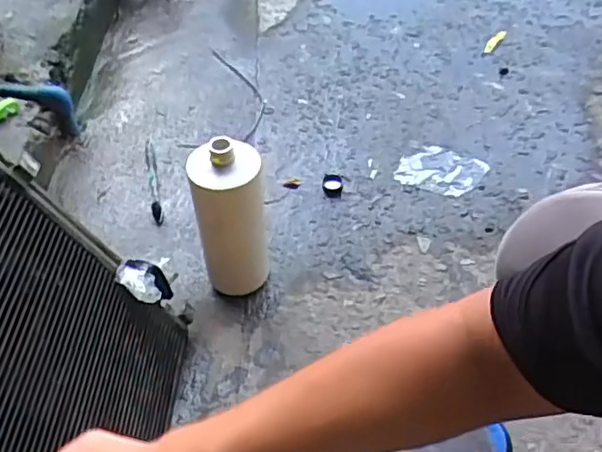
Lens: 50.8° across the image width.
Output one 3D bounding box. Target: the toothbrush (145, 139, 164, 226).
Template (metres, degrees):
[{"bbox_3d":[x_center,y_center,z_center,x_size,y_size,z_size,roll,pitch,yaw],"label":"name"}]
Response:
[{"bbox_3d":[-0.222,-0.072,0.945,0.016,0.009,0.169,-12,50,-8],"label":"toothbrush"}]

